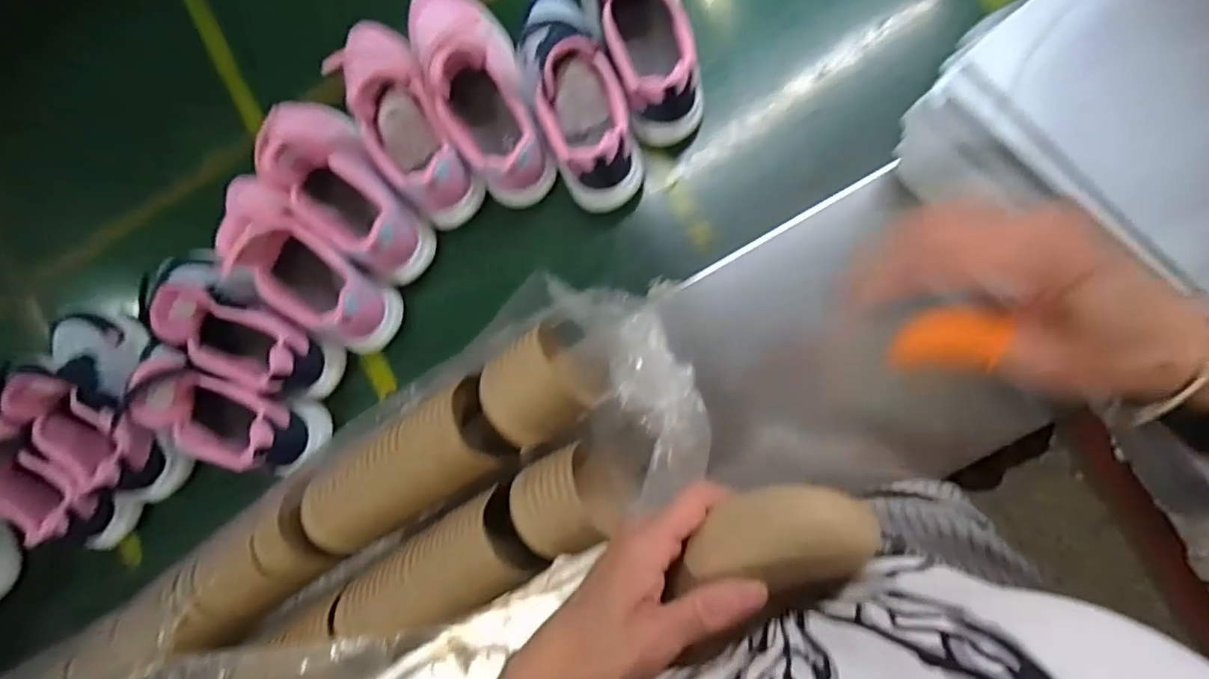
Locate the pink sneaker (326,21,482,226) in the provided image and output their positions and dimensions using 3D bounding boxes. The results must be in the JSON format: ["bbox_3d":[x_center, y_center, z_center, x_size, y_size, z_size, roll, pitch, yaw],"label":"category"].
[{"bbox_3d":[-0.202,-0.225,0.574,0.075,0.118,0.225,-26,84,7],"label":"pink sneaker"}]

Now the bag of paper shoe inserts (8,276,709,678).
[{"bbox_3d":[-0.223,0.188,0.469,0.692,0.145,0.173,-33,83,-6],"label":"bag of paper shoe inserts"}]

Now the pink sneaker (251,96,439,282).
[{"bbox_3d":[-0.255,-0.150,0.565,0.086,0.099,0.209,-40,97,6],"label":"pink sneaker"}]

